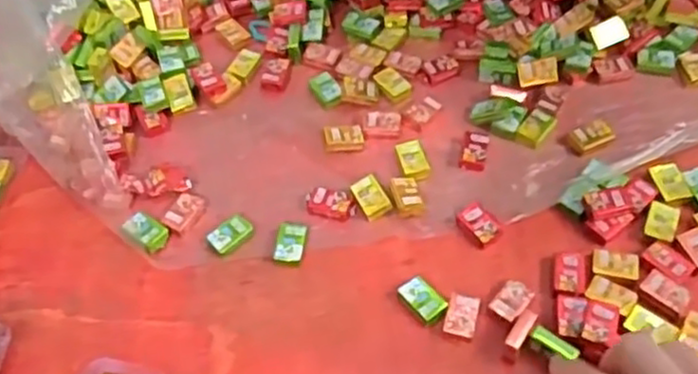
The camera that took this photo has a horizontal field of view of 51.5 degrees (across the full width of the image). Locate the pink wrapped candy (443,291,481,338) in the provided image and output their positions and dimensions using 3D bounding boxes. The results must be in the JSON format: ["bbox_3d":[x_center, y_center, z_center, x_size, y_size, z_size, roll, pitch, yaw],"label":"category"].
[{"bbox_3d":[0.063,0.071,0.400,0.017,0.006,0.025,11,55,12],"label":"pink wrapped candy"}]

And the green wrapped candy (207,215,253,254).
[{"bbox_3d":[-0.072,0.029,0.439,0.016,0.008,0.026,37,64,26],"label":"green wrapped candy"}]

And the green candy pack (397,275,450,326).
[{"bbox_3d":[0.042,0.064,0.407,0.019,0.010,0.026,-36,59,-20],"label":"green candy pack"}]

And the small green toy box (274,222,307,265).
[{"bbox_3d":[-0.034,0.033,0.434,0.017,0.008,0.028,3,54,6],"label":"small green toy box"}]

